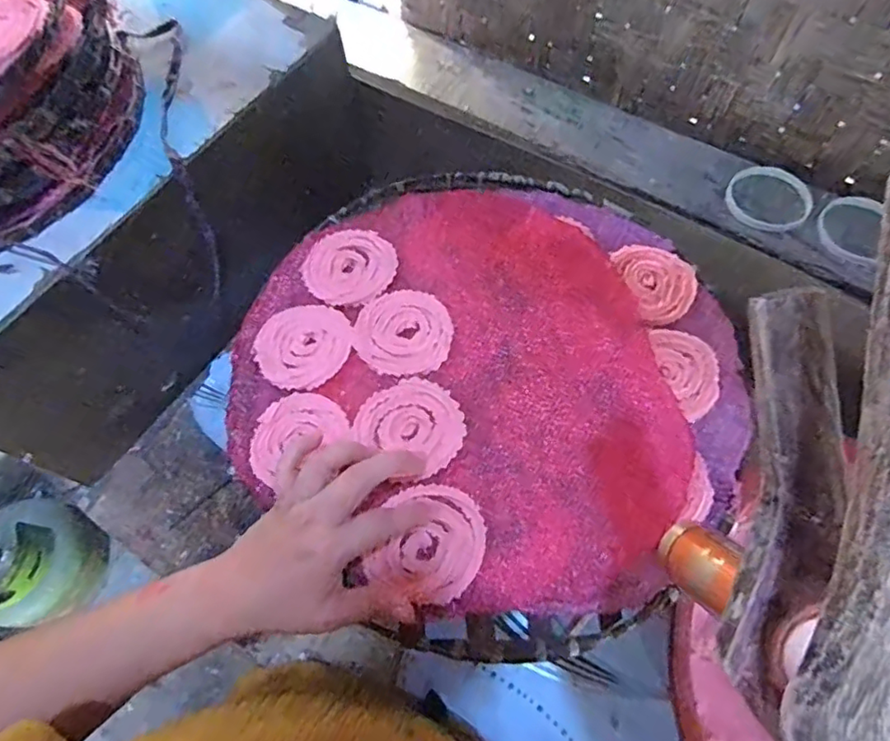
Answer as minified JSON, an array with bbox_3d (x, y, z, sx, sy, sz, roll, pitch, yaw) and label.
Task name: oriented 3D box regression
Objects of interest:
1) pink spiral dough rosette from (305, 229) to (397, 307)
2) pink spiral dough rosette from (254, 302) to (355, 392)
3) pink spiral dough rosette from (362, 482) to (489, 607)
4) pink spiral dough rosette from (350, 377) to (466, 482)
[{"bbox_3d":[-0.083,-0.092,0.510,0.076,0.004,0.083,-1,65,3],"label":"pink spiral dough rosette"},{"bbox_3d":[-0.117,-0.022,0.476,0.081,0.008,0.076,-1,65,3],"label":"pink spiral dough rosette"},{"bbox_3d":[-0.009,0.117,0.399,0.071,0.007,0.075,18,67,11],"label":"pink spiral dough rosette"},{"bbox_3d":[-0.024,0.041,0.434,0.072,0.004,0.076,-1,65,3],"label":"pink spiral dough rosette"}]

